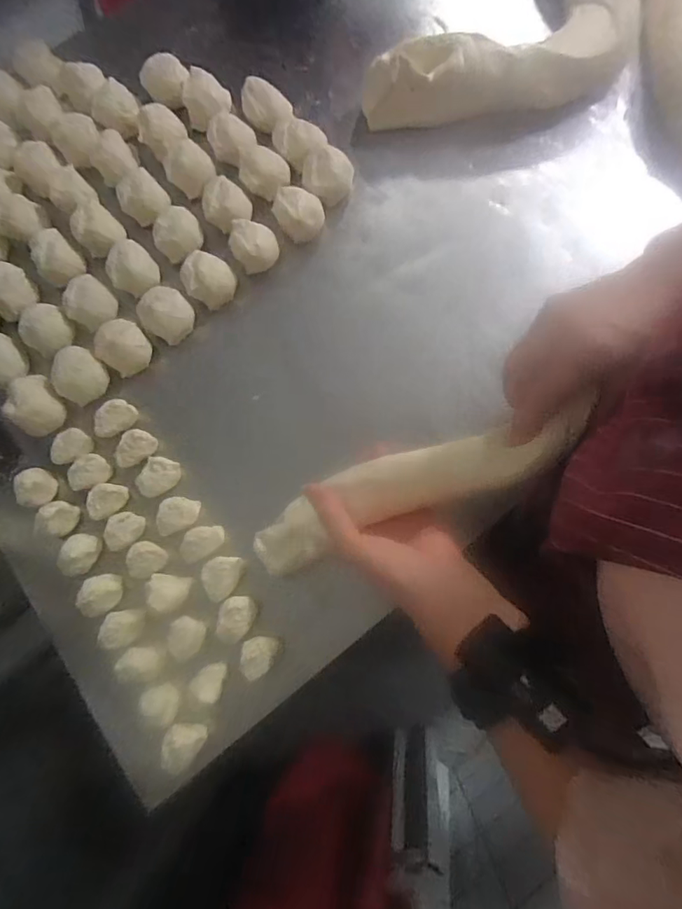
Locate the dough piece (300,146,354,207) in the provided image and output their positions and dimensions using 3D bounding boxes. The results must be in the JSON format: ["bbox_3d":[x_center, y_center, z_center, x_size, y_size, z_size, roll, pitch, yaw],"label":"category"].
[{"bbox_3d":[-0.015,-0.289,0.520,0.050,0.034,0.048,15,77,8],"label":"dough piece"}]

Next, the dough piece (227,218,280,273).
[{"bbox_3d":[-0.088,-0.211,0.510,0.047,0.035,0.044,-1,75,4],"label":"dough piece"}]

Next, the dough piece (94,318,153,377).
[{"bbox_3d":[-0.214,-0.105,0.495,0.049,0.040,0.045,-1,75,4],"label":"dough piece"}]

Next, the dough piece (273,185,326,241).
[{"bbox_3d":[-0.043,-0.248,0.515,0.050,0.033,0.044,0,76,4],"label":"dough piece"}]

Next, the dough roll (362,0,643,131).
[{"bbox_3d":[0.219,-0.494,0.557,0.224,0.062,0.417,32,80,11],"label":"dough roll"}]

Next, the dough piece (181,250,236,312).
[{"bbox_3d":[-0.134,-0.175,0.505,0.047,0.044,0.048,-1,75,4],"label":"dough piece"}]

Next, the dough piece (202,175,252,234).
[{"bbox_3d":[-0.119,-0.261,0.522,0.047,0.032,0.046,-15,75,0],"label":"dough piece"}]

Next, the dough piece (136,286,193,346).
[{"bbox_3d":[-0.172,-0.137,0.498,0.048,0.044,0.044,-1,75,4],"label":"dough piece"}]

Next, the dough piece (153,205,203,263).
[{"bbox_3d":[-0.169,-0.234,0.524,0.047,0.032,0.056,-4,75,3],"label":"dough piece"}]

